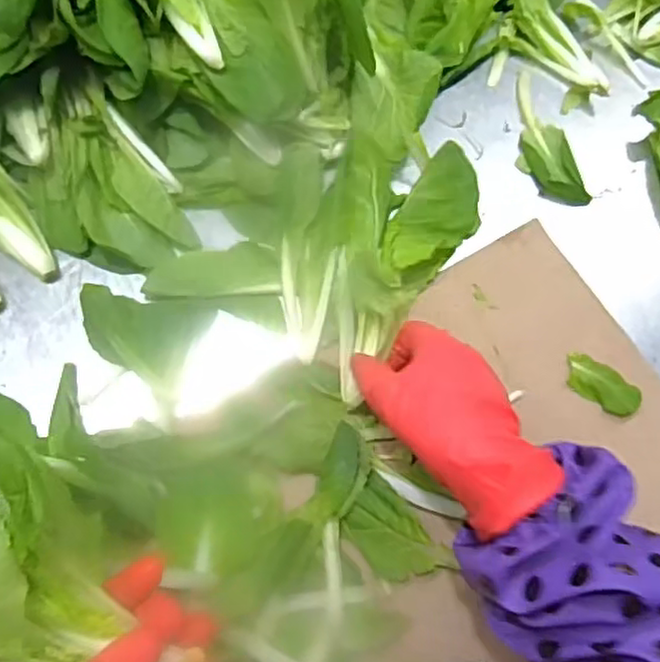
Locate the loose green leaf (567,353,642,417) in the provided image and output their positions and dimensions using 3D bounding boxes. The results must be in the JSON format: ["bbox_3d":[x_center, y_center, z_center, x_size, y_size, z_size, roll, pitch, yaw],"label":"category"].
[{"bbox_3d":[0.200,0.040,0.500,0.058,0.020,0.025,36,74,10],"label":"loose green leaf"}]

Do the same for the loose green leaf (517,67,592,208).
[{"bbox_3d":[0.178,-0.165,0.571,0.049,0.013,0.128,-10,72,-5],"label":"loose green leaf"}]

